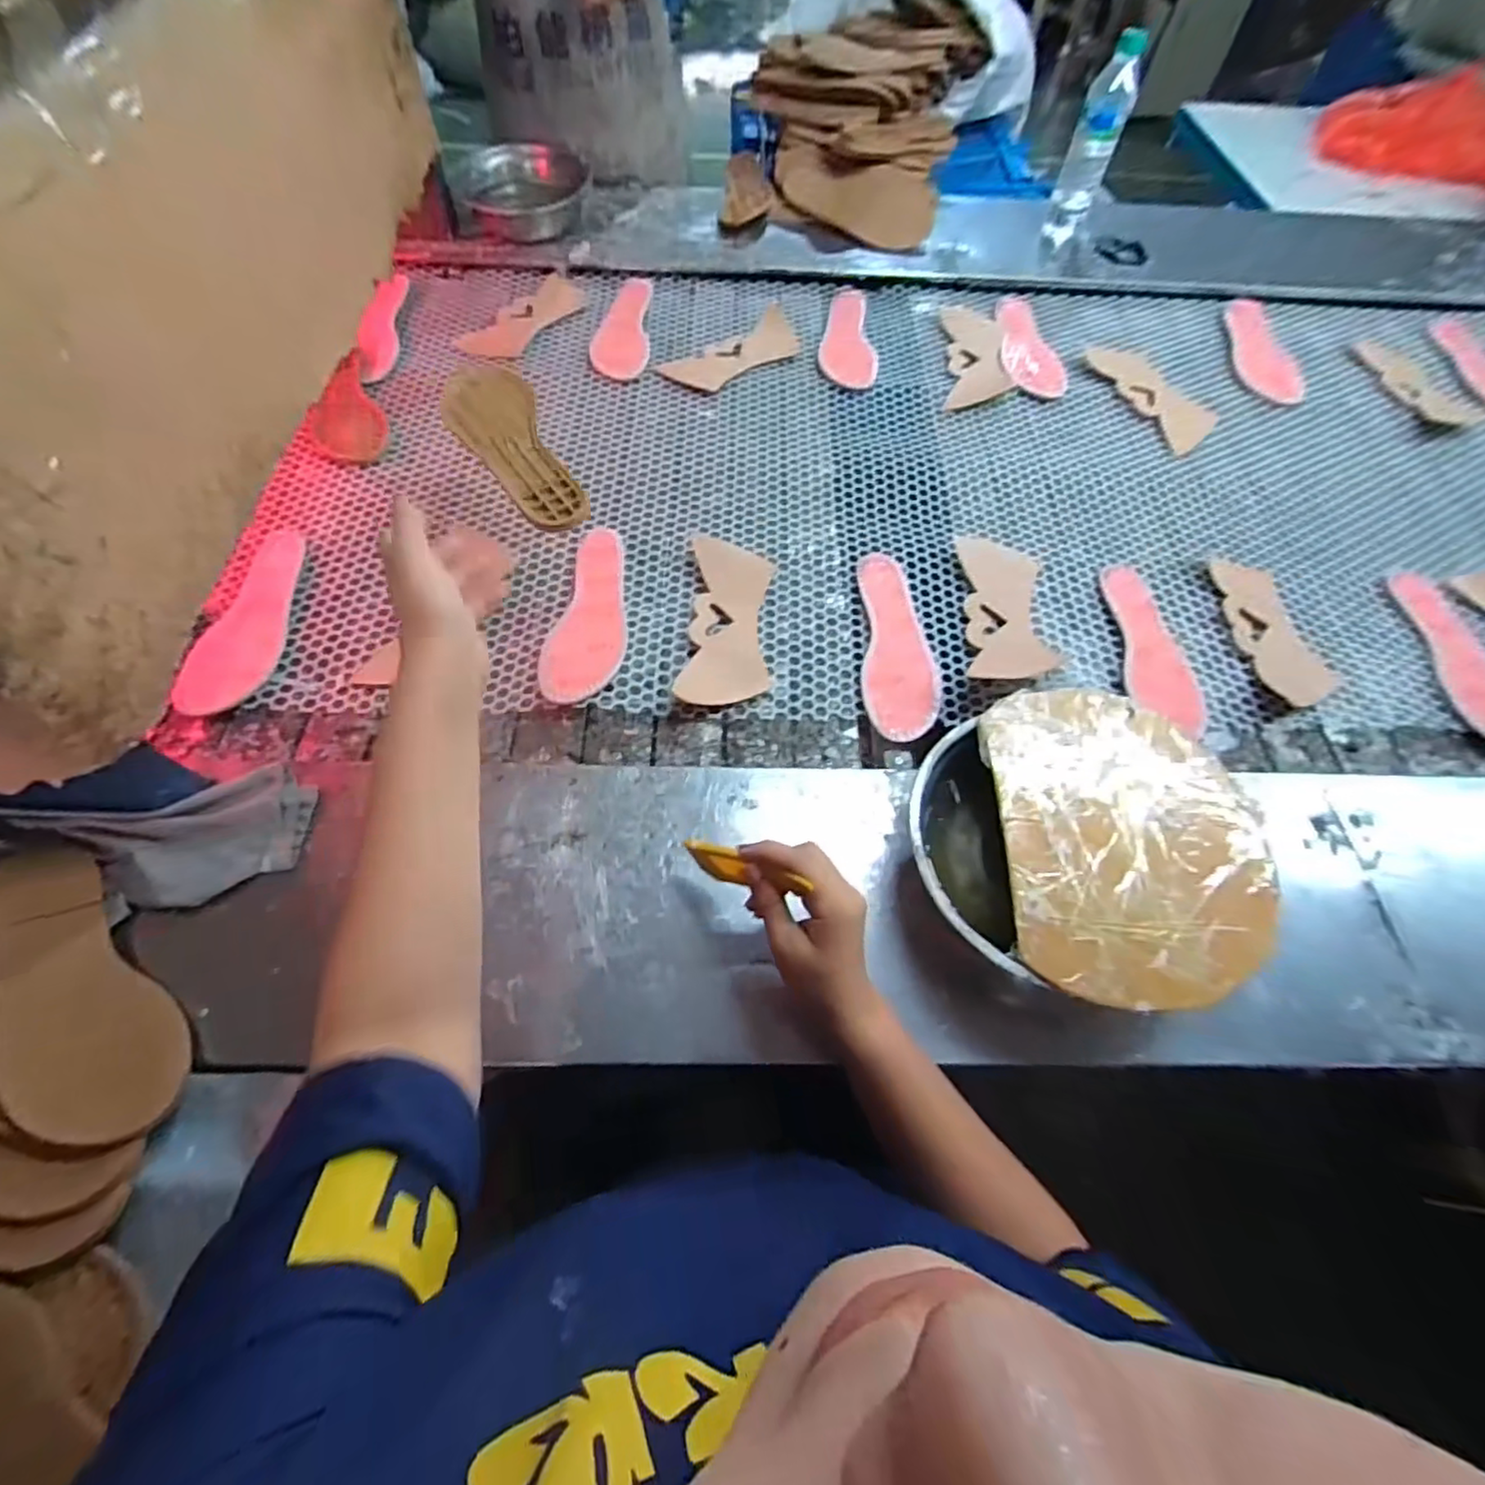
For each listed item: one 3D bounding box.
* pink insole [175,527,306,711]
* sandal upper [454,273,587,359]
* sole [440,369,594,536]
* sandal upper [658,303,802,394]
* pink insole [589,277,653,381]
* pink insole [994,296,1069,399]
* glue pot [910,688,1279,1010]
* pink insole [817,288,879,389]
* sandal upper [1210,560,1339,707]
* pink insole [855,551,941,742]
[{"bbox_3d":[-0.503,-0.129,0.669,0.082,0.008,0.225,-3,62,-4],"label":"pink insole"},{"bbox_3d":[-0.303,-0.605,0.939,0.092,0.008,0.207,31,66,8],"label":"sandal upper"},{"bbox_3d":[-0.216,-0.276,0.609,0.078,0.018,0.219,-24,64,-14],"label":"sole"},{"bbox_3d":[0.000,-0.549,0.919,0.230,0.004,0.097,-40,70,-21],"label":"sandal upper"},{"bbox_3d":[-0.170,-0.593,0.933,0.076,0.004,0.231,1,62,-2],"label":"pink insole"},{"bbox_3d":[0.413,-0.577,0.945,0.081,0.007,0.241,6,62,1],"label":"pink insole"},{"bbox_3d":[0.255,0.088,0.521,0.243,0.111,0.231,1,62,-2],"label":"glue pot"},{"bbox_3d":[0.155,-0.588,0.943,0.078,0.008,0.239,7,62,1],"label":"pink insole"},{"bbox_3d":[0.569,-0.122,0.703,0.087,0.015,0.196,-3,62,-4],"label":"sandal upper"},{"bbox_3d":[0.163,-0.107,0.682,0.076,0.014,0.236,4,62,0],"label":"pink insole"}]

